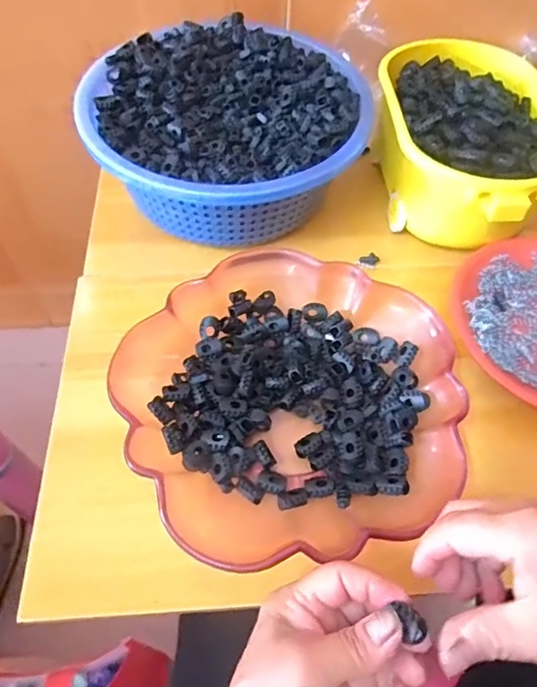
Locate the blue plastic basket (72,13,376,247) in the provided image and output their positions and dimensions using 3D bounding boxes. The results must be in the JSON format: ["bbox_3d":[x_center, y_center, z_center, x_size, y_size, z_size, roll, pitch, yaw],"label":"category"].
[{"bbox_3d":[-0.042,-0.219,0.521,0.265,0.092,0.254,-8,58,-7],"label":"blue plastic basket"}]

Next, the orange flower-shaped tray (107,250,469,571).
[{"bbox_3d":[0.019,0.038,0.392,0.241,0.059,0.239,-15,59,-11],"label":"orange flower-shaped tray"}]

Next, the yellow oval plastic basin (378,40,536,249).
[{"bbox_3d":[0.200,-0.208,0.531,0.163,0.089,0.253,-2,57,-3],"label":"yellow oval plastic basin"}]

